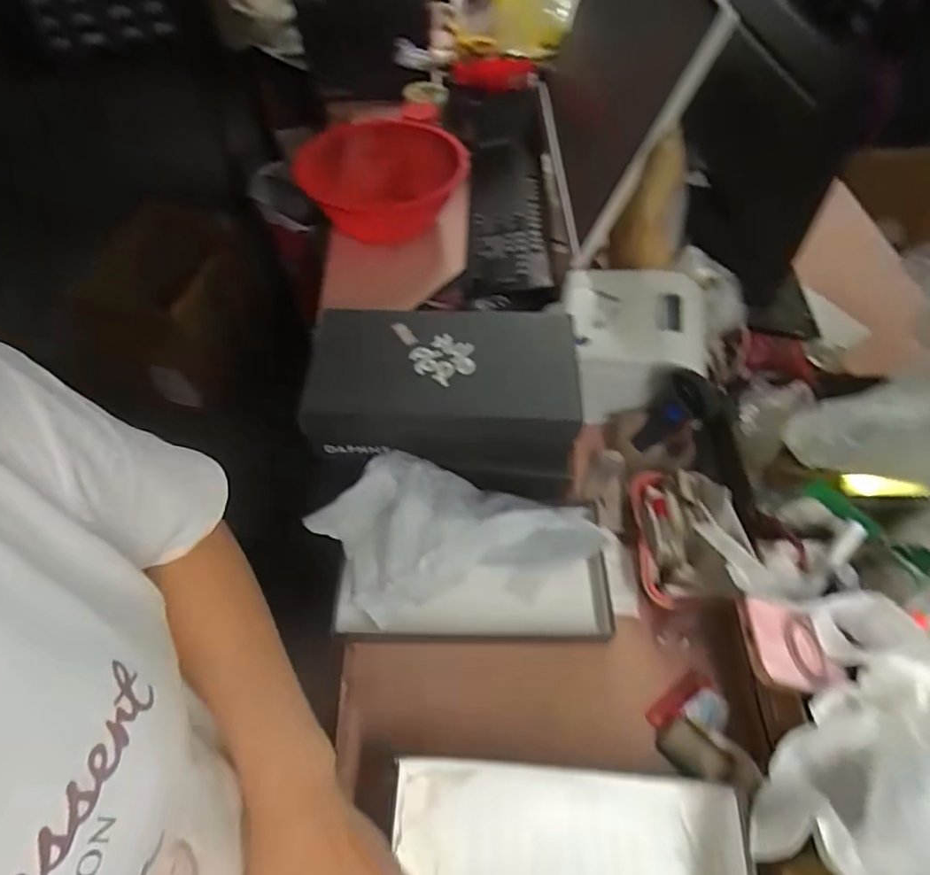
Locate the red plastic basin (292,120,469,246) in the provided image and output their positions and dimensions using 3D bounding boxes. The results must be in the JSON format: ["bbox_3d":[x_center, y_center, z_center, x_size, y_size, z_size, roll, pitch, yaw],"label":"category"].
[{"bbox_3d":[-0.158,-0.475,1.057,0.285,0.094,0.285,-1,54,1],"label":"red plastic basin"}]

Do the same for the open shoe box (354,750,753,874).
[{"bbox_3d":[0.071,0.374,0.486,0.315,0.053,0.165,4,54,5],"label":"open shoe box"}]

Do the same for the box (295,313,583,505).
[{"bbox_3d":[-0.024,-0.042,0.688,0.294,0.135,0.173,0,54,2],"label":"box"}]

